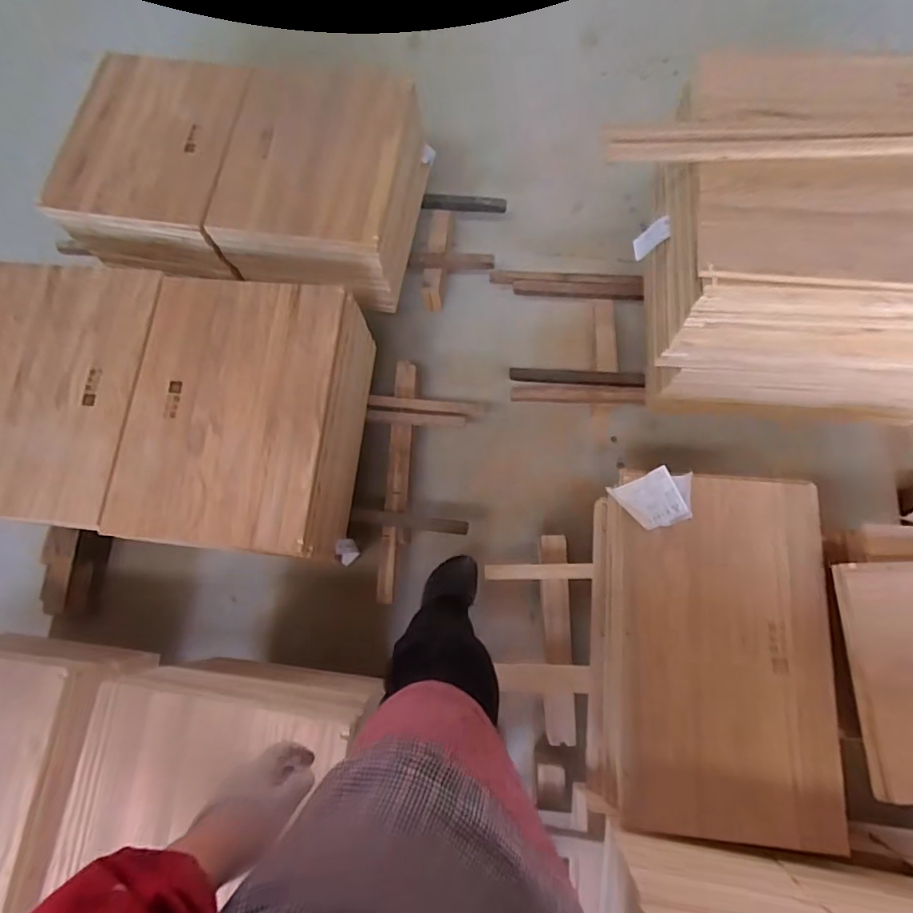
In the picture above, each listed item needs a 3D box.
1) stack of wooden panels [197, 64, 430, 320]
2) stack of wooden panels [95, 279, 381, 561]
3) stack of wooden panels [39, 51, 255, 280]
[{"bbox_3d":[-0.289,-0.579,1.143,0.383,0.219,0.469,10,76,6],"label":"stack of wooden panels"},{"bbox_3d":[-0.389,-0.071,1.009,0.371,0.206,0.483,5,76,5],"label":"stack of wooden panels"},{"bbox_3d":[-0.605,-0.630,1.135,0.342,0.181,0.409,8,76,6],"label":"stack of wooden panels"}]

